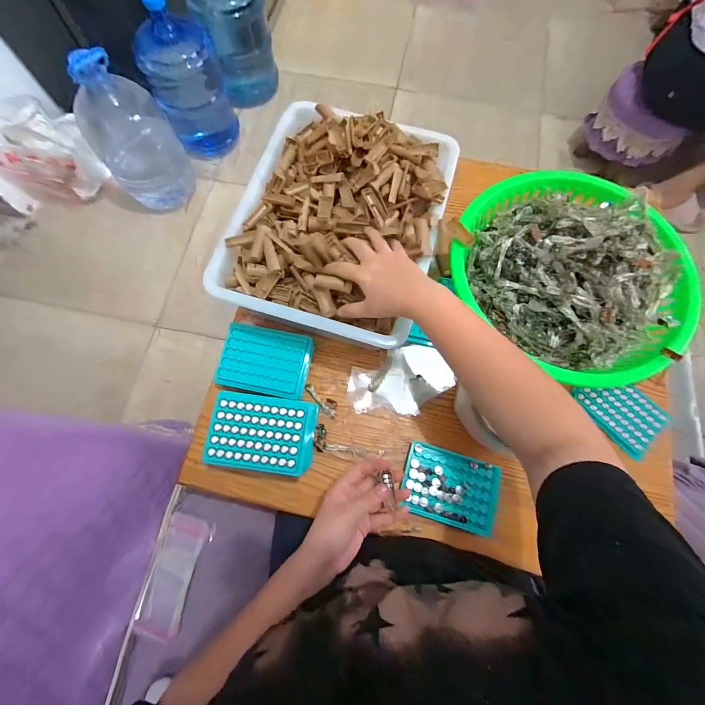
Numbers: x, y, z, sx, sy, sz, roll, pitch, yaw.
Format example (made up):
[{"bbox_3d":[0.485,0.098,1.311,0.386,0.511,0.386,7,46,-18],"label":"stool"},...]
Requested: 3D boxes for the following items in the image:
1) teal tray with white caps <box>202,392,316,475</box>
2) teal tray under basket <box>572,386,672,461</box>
[{"bbox_3d":[-0.120,0.111,0.474,0.130,0.061,0.095,5,74,0],"label":"teal tray with white caps"},{"bbox_3d":[0.408,0.085,0.522,0.086,0.016,0.121,-38,78,-11],"label":"teal tray under basket"}]

